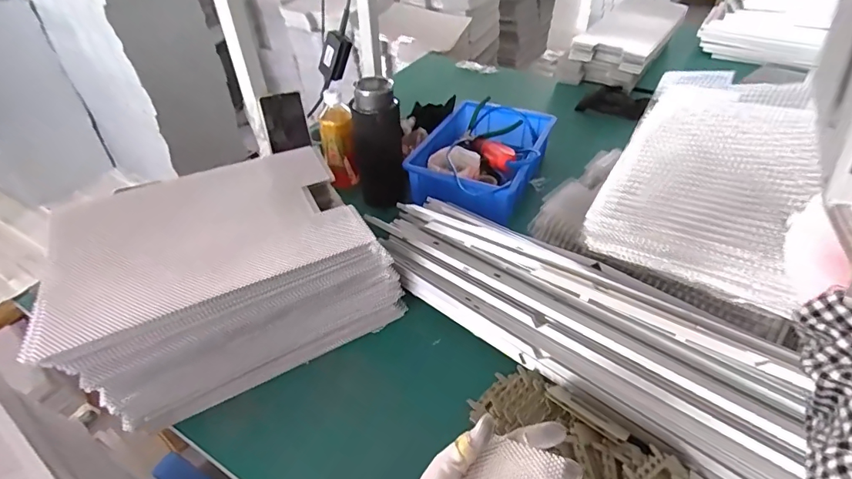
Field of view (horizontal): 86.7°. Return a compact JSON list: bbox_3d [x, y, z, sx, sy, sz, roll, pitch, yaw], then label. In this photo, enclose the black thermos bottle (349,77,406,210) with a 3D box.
[{"bbox_3d":[-0.085,-0.166,0.802,0.088,0.229,0.079,-8,42,-6],"label":"black thermos bottle"}]

